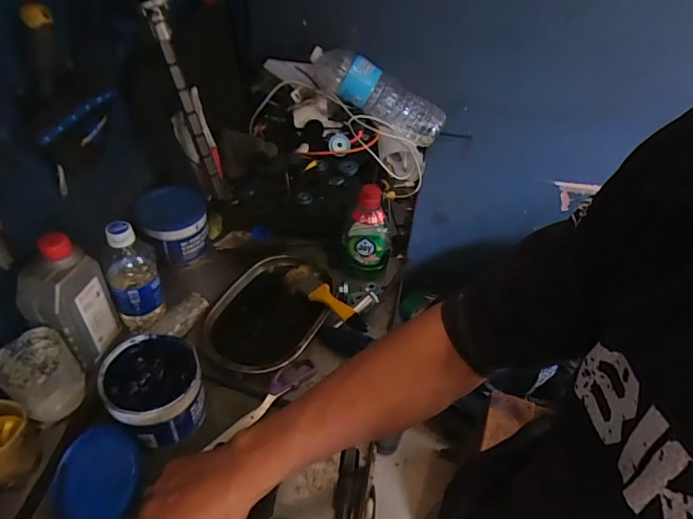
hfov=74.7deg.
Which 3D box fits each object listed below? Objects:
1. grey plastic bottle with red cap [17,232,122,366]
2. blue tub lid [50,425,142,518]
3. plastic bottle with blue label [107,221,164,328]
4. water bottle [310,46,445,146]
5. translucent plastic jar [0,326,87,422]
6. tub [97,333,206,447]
[{"bbox_3d":[-0.326,0.048,0.539,0.048,0.159,0.080,14,45,11],"label":"grey plastic bottle with red cap"},{"bbox_3d":[-0.259,0.226,0.468,0.088,0.012,0.097,18,60,9],"label":"blue tub lid"},{"bbox_3d":[-0.278,0.020,0.594,0.058,0.155,0.052,-12,46,-16],"label":"plastic bottle with blue label"},{"bbox_3d":[0.064,-0.349,0.960,0.299,0.092,0.070,29,45,-7],"label":"water bottle"},{"bbox_3d":[-0.341,0.134,0.515,0.065,0.087,0.069,2,44,-2],"label":"translucent plastic jar"},{"bbox_3d":[-0.214,0.148,0.516,0.097,0.076,0.102,-18,48,-21],"label":"tub"}]

